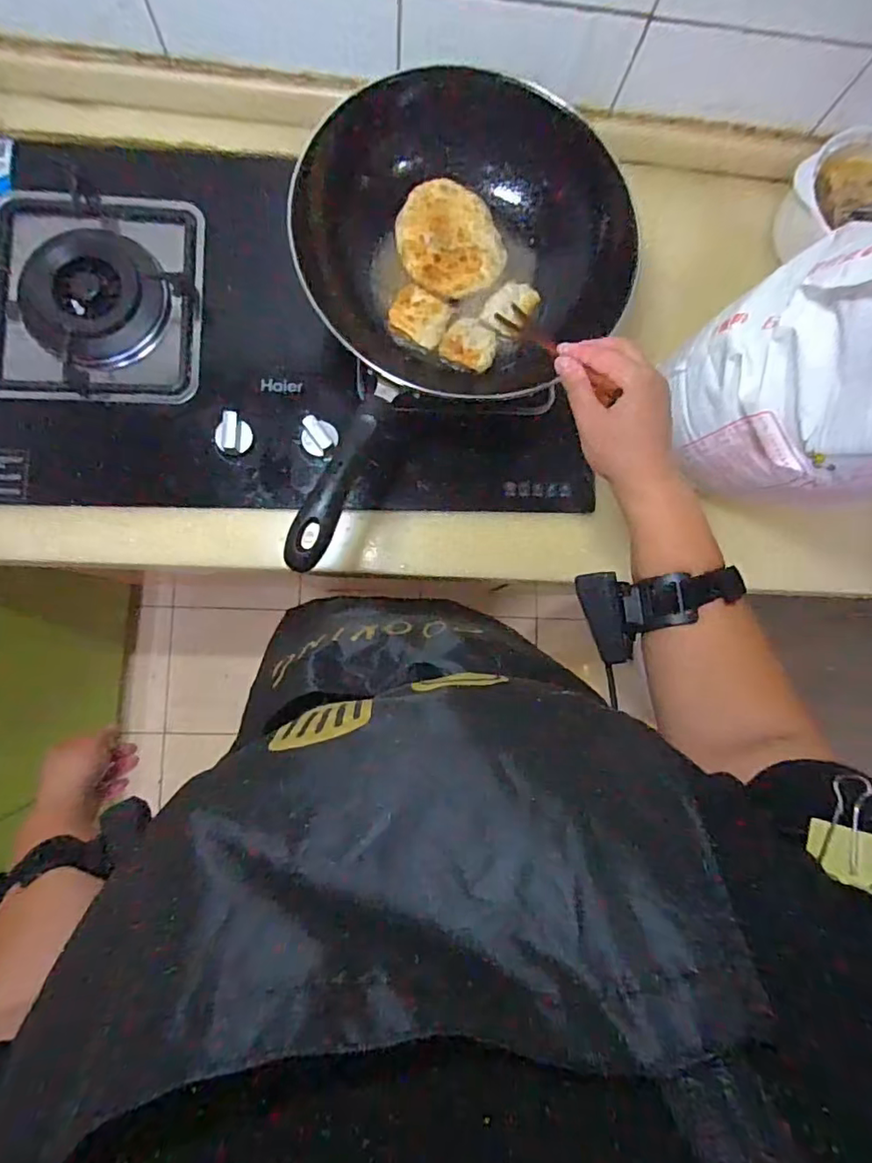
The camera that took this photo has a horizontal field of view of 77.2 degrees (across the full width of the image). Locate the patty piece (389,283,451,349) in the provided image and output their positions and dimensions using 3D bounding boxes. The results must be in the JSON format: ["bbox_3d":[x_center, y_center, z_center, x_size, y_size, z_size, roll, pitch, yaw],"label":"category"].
[{"bbox_3d":[-0.017,-0.276,0.567,0.057,0.009,0.059,1,86,-8],"label":"patty piece"}]

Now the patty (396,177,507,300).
[{"bbox_3d":[0.012,-0.362,0.578,0.105,0.008,0.118,-32,91,-9],"label":"patty"}]

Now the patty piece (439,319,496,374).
[{"bbox_3d":[0.036,-0.249,0.572,0.055,0.016,0.056,1,86,-8],"label":"patty piece"}]

